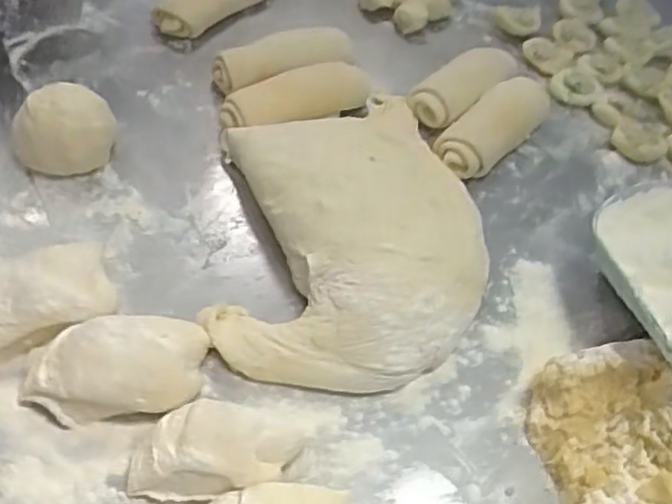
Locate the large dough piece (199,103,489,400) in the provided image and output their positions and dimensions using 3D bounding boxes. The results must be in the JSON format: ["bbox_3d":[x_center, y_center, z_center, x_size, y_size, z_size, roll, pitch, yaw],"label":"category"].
[{"bbox_3d":[0.011,-0.038,0.576,0.226,0.067,0.310,3,52,-3],"label":"large dough piece"}]

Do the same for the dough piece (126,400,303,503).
[{"bbox_3d":[-0.080,0.131,0.456,0.115,0.040,0.063,1,52,-4],"label":"dough piece"}]

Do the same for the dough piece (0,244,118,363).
[{"bbox_3d":[-0.232,0.034,0.513,0.117,0.043,0.086,-17,56,-17],"label":"dough piece"}]

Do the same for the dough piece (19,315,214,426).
[{"bbox_3d":[-0.157,0.080,0.479,0.124,0.044,0.071,-2,53,-7],"label":"dough piece"}]

